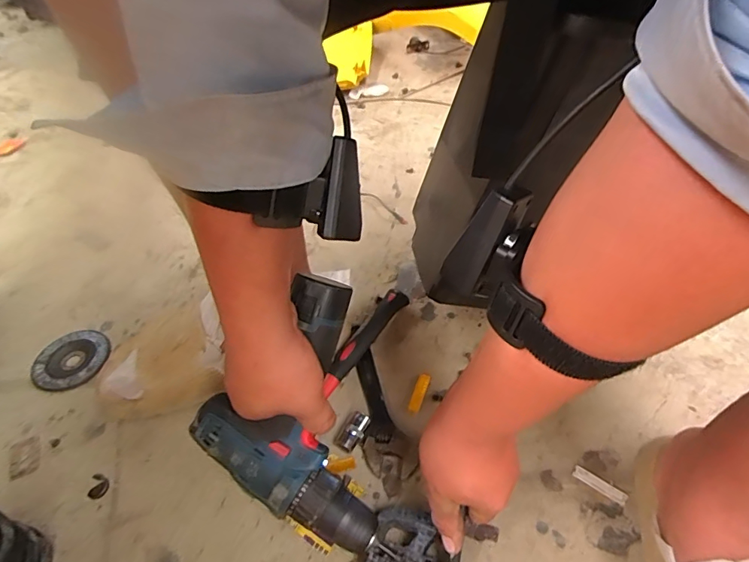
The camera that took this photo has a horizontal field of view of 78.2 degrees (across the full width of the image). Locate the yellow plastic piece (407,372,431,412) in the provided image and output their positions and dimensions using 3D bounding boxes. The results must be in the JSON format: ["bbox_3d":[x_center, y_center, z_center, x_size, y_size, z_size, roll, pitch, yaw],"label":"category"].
[{"bbox_3d":[0.049,0.122,0.510,0.014,0.004,0.050,14,47,18],"label":"yellow plastic piece"}]

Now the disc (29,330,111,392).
[{"bbox_3d":[-0.372,0.099,0.569,0.083,0.014,0.087,-2,44,2],"label":"disc"}]

